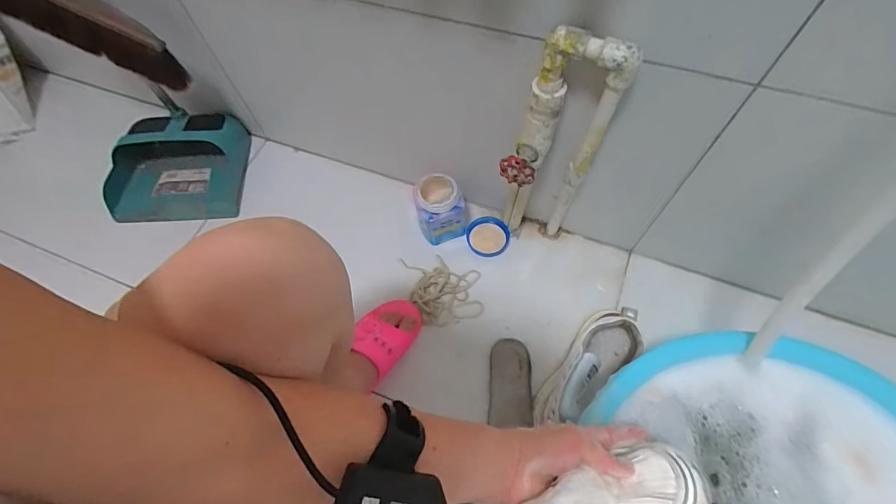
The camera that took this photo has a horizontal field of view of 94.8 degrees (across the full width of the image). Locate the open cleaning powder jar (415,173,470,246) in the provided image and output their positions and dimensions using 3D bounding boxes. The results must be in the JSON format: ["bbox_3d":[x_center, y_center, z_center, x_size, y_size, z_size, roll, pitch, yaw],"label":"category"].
[{"bbox_3d":[-0.008,-0.075,0.737,0.087,0.112,0.075,-5,63,1],"label":"open cleaning powder jar"}]

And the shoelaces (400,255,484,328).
[{"bbox_3d":[-0.005,0.063,0.719,0.120,0.030,0.122,-12,63,-3],"label":"shoelaces"}]

